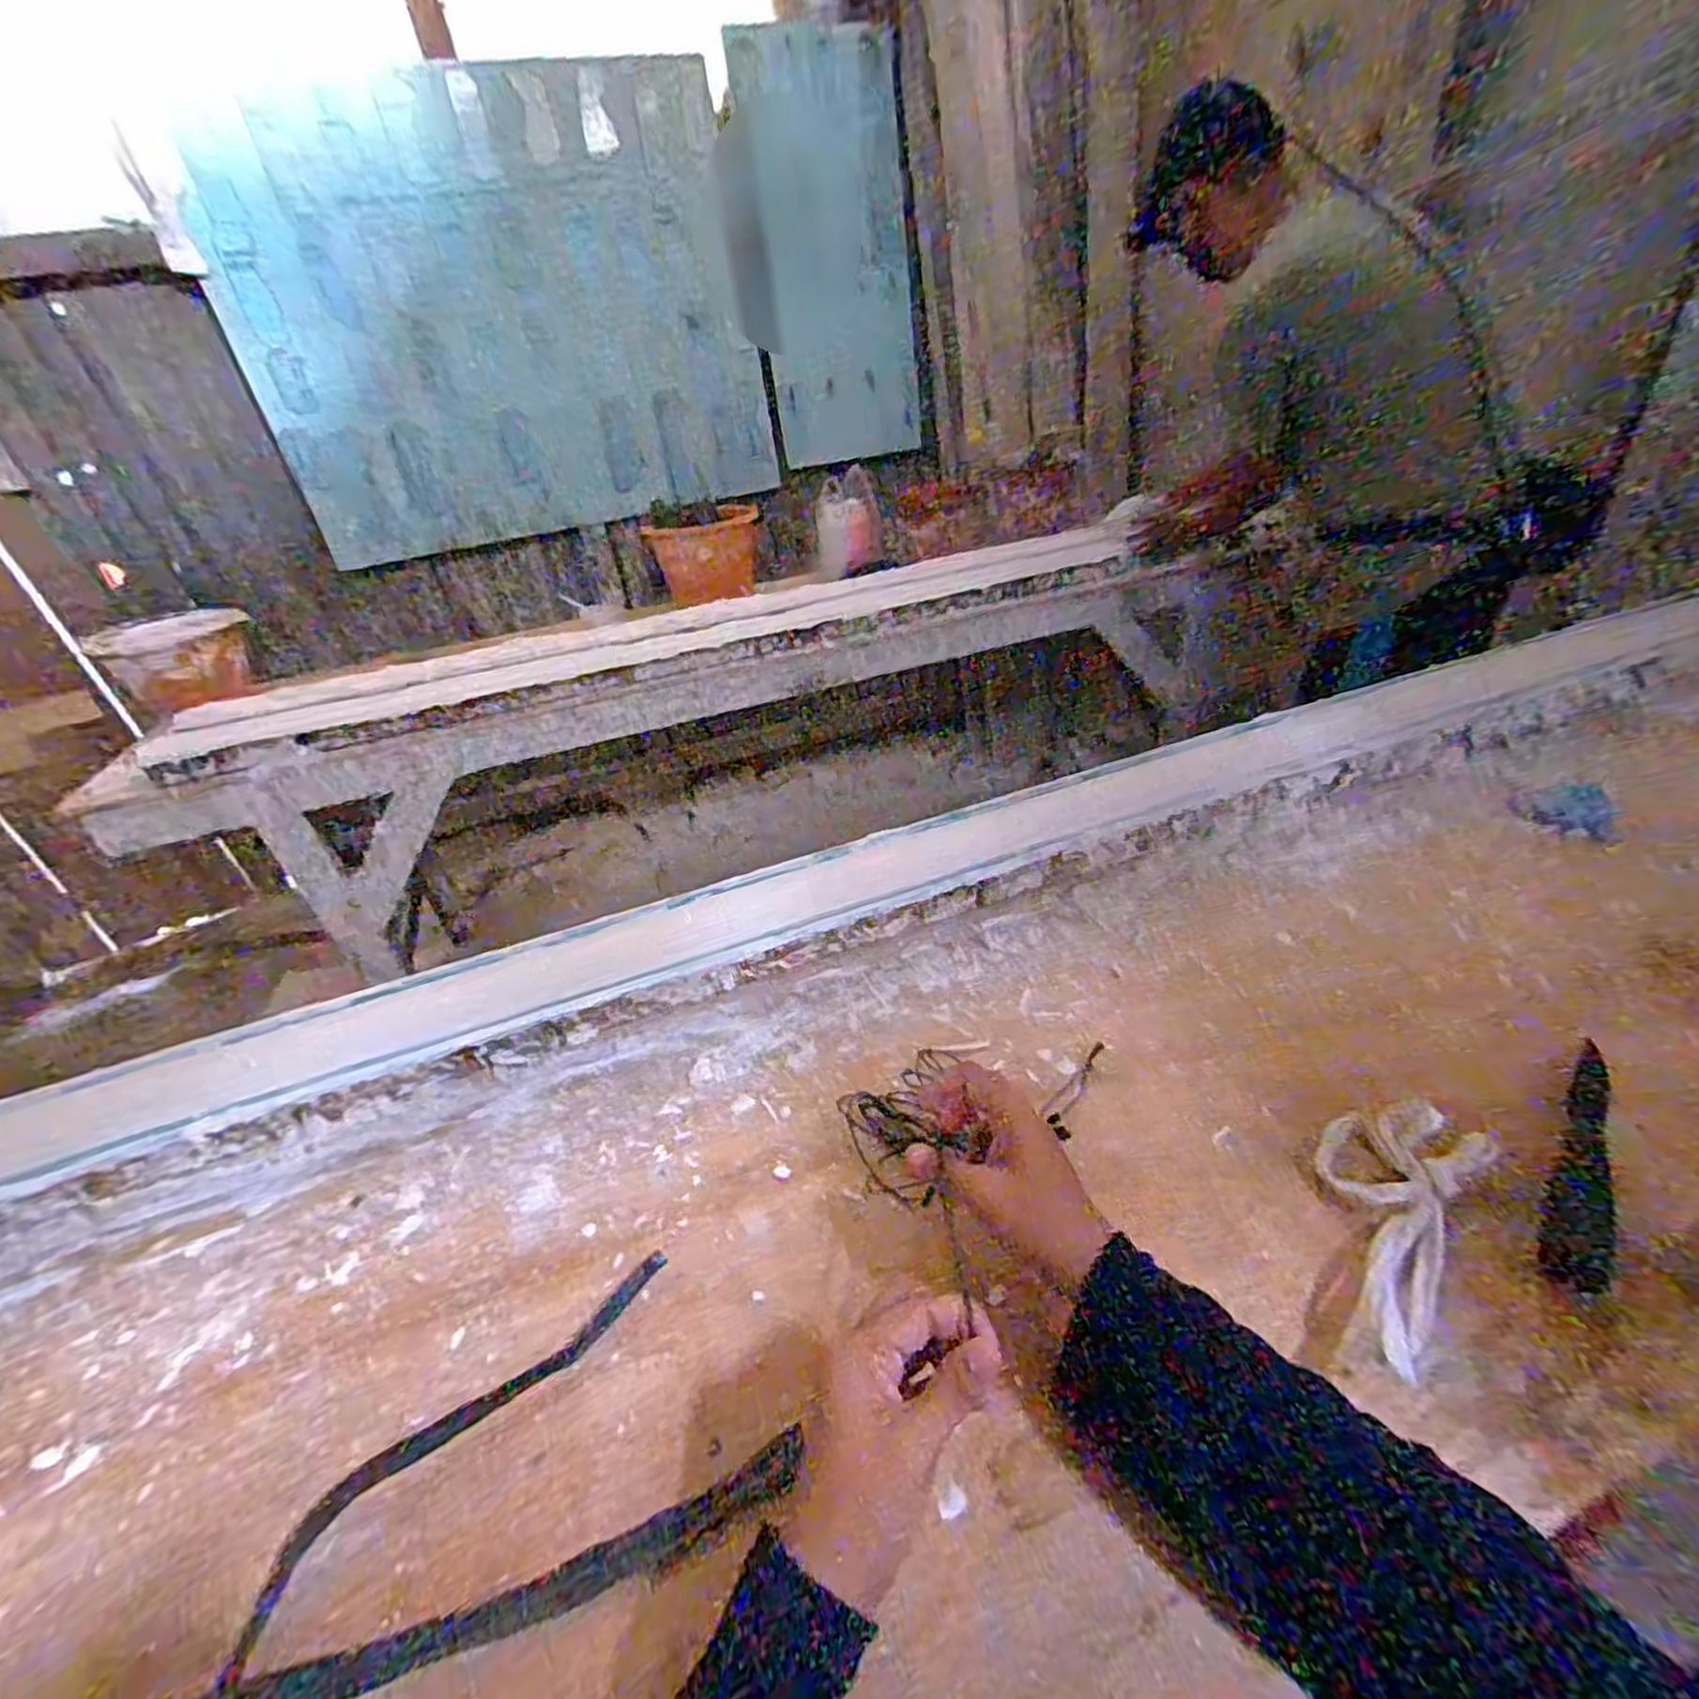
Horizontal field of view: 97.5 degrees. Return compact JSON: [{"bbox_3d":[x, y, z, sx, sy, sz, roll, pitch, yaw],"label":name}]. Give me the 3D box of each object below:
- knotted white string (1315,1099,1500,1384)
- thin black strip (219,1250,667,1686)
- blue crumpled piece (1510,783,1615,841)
[{"bbox_3d":[0.295,0.202,0.416,0.072,0.031,0.160,24,46,39],"label":"knotted white string"},{"bbox_3d":[-0.214,0.322,0.369,0.097,0.013,0.282,7,37,22],"label":"thin black strip"},{"bbox_3d":[0.655,-0.038,0.679,0.033,0.044,0.102,-1,18,10],"label":"blue crumpled piece"}]

